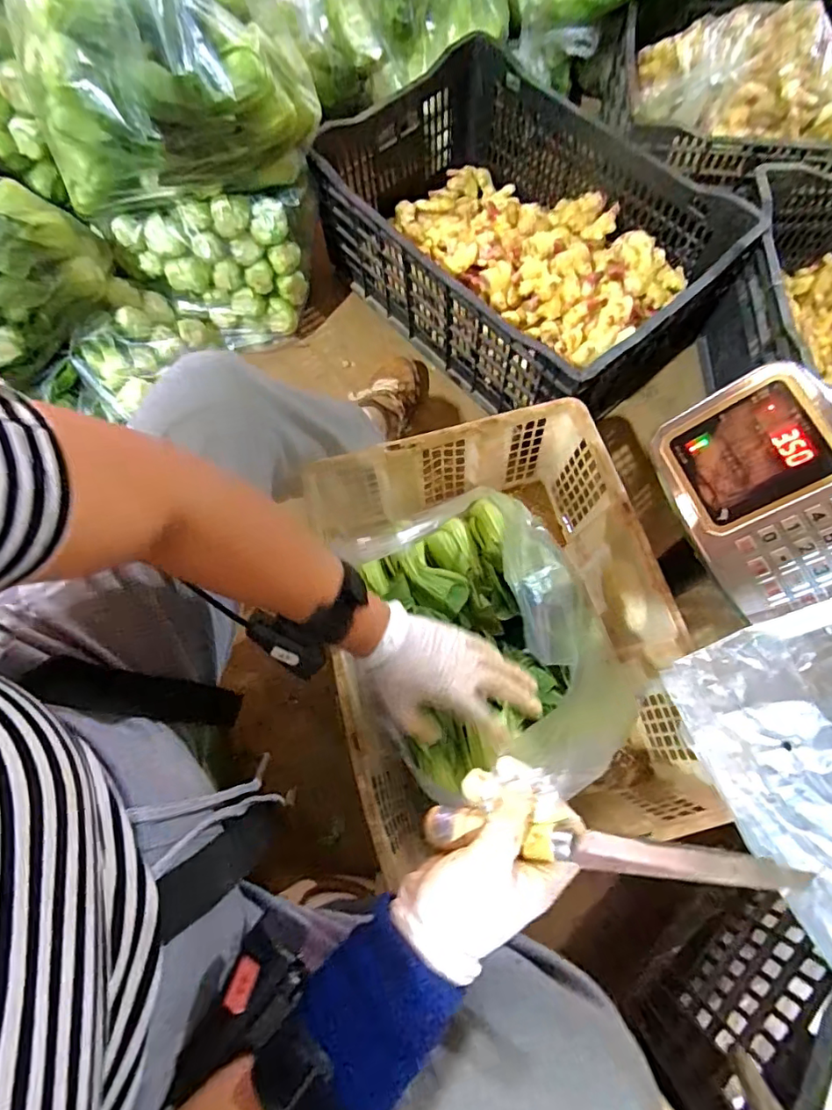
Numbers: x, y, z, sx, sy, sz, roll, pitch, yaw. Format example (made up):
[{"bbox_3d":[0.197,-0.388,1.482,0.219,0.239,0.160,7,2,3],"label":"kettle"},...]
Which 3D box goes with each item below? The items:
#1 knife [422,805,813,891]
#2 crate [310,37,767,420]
[{"bbox_3d":[0.092,0.161,0.296,0.201,0.019,0.019,-7,68,30],"label":"knife"},{"bbox_3d":[0.160,-0.518,0.903,0.434,0.205,0.629,-43,75,-12],"label":"crate"}]

